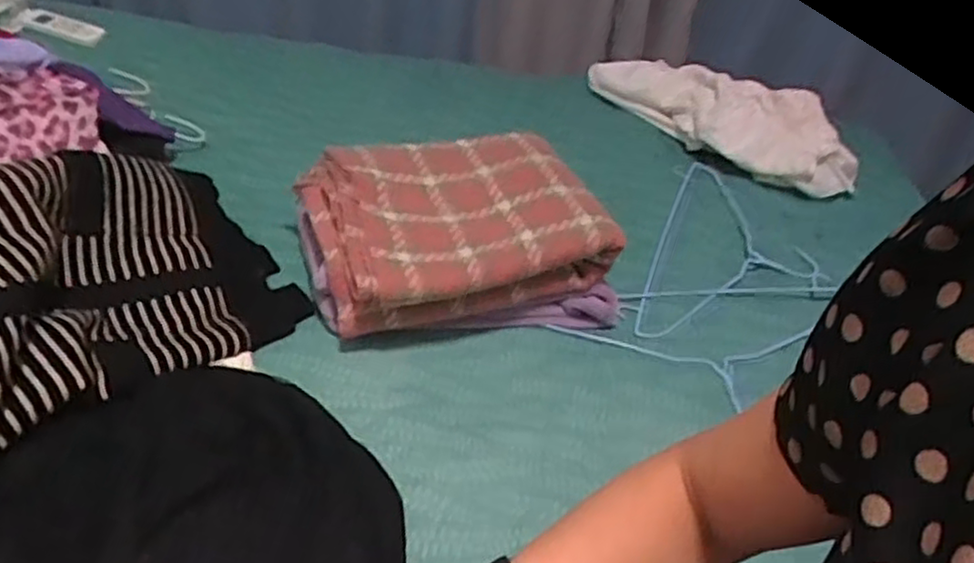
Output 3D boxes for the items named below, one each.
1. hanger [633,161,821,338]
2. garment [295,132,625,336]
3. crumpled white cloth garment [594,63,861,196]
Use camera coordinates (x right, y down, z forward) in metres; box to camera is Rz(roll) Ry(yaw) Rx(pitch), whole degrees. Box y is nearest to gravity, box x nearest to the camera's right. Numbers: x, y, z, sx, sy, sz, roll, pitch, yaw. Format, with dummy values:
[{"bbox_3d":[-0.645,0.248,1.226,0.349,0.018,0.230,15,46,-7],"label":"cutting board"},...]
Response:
[{"bbox_3d":[0.341,-0.043,0.978,0.204,0.014,0.451,18,39,14],"label":"hanger"},{"bbox_3d":[-0.040,-0.061,0.853,0.310,0.118,0.232,-11,43,-20],"label":"garment"},{"bbox_3d":[0.384,-0.296,1.205,0.135,0.091,0.475,-24,48,-32],"label":"crumpled white cloth garment"}]

